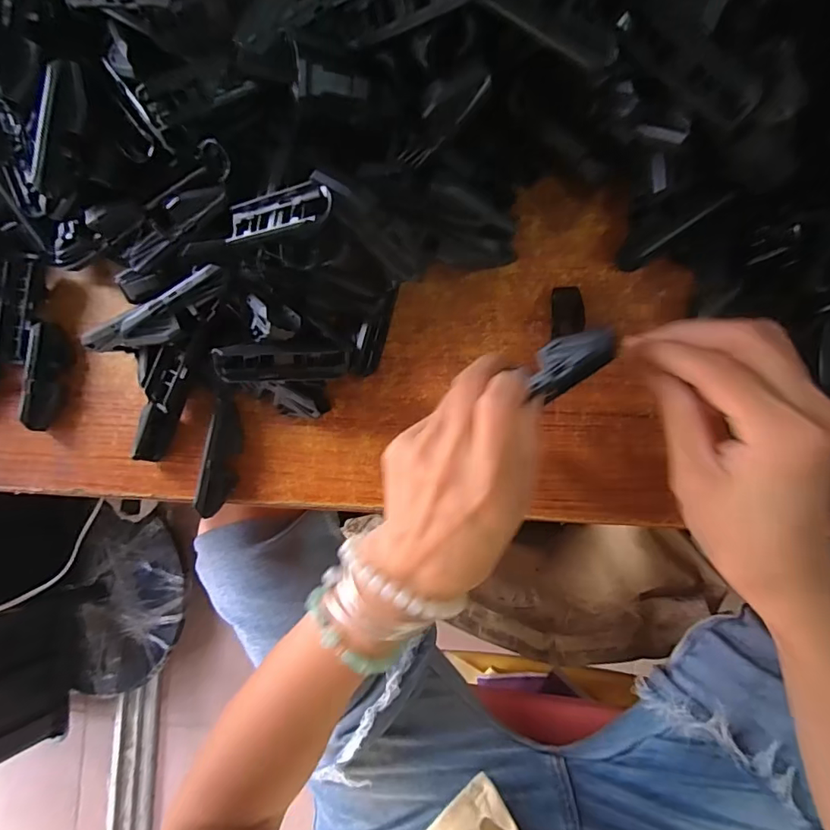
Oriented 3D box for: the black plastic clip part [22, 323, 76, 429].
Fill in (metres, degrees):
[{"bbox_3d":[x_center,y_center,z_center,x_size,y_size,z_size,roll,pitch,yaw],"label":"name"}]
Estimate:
[{"bbox_3d":[-0.254,-0.026,0.343,0.018,0.020,0.071,5,86,8],"label":"black plastic clip part"}]

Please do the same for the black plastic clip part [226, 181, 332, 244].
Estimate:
[{"bbox_3d":[-0.071,-0.102,0.254,0.068,0.009,0.023,1,85,31],"label":"black plastic clip part"}]

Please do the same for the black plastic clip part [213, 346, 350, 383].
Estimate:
[{"bbox_3d":[-0.075,-0.029,0.289,0.074,0.018,0.017,-1,85,-15],"label":"black plastic clip part"}]

